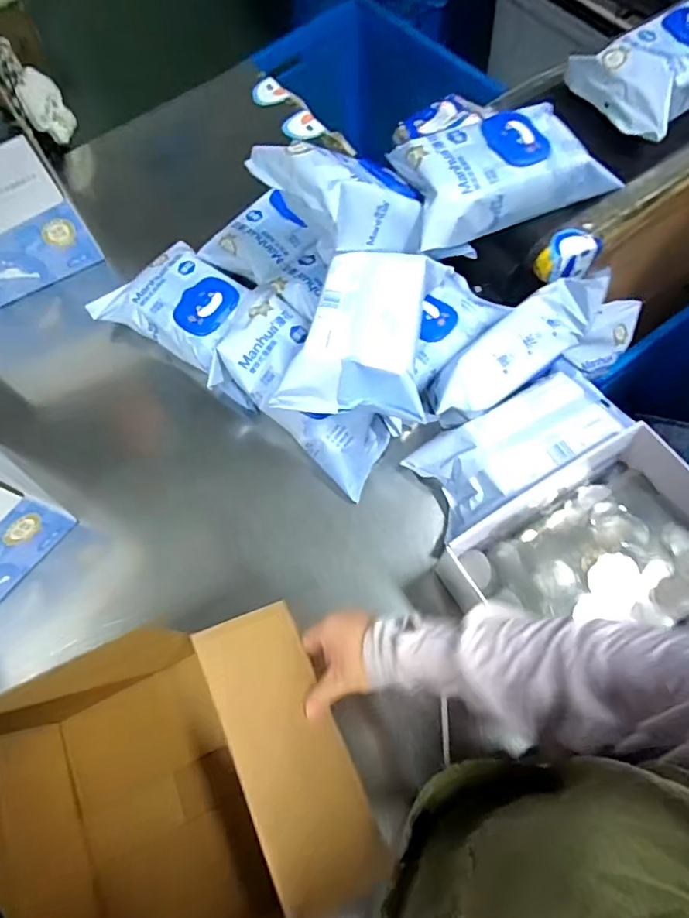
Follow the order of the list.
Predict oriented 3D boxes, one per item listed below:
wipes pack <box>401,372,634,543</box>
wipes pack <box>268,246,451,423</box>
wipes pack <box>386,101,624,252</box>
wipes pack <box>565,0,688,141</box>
[{"bbox_3d":[0.204,-0.018,0.607,0.249,0.062,0.106,-26,71,-8],"label":"wipes pack"},{"bbox_3d":[0.021,-0.145,0.571,0.146,0.061,0.202,7,70,4],"label":"wipes pack"},{"bbox_3d":[0.189,-0.345,0.626,0.251,0.071,0.138,-23,71,-7],"label":"wipes pack"},{"bbox_3d":[0.446,-0.528,0.724,0.285,0.084,0.167,-35,73,-10],"label":"wipes pack"}]

